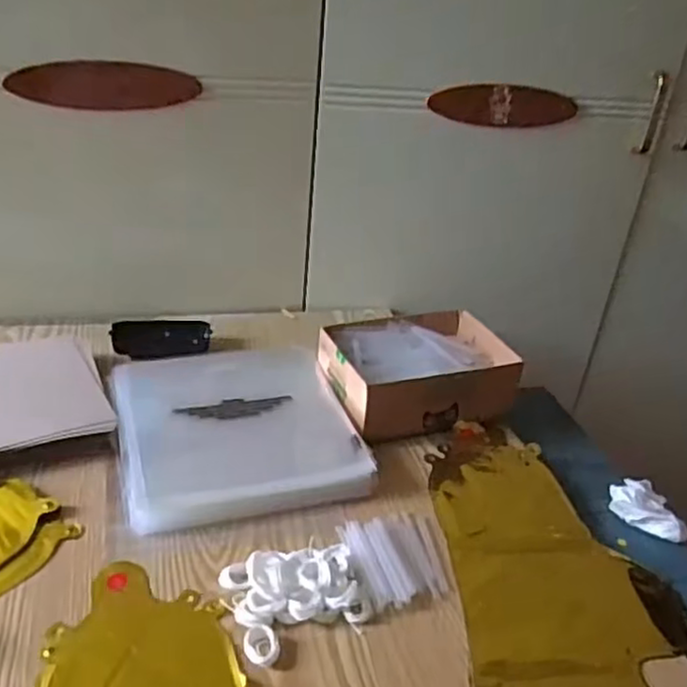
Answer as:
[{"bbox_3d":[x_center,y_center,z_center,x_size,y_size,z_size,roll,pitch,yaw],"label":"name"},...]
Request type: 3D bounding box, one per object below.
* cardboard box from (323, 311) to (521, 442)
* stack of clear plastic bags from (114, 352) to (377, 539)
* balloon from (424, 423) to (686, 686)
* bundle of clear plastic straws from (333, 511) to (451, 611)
[{"bbox_3d":[0.076,0.026,0.749,0.195,0.065,0.149,-9,33,-24],"label":"cardboard box"},{"bbox_3d":[-0.108,0.076,0.690,0.216,0.030,0.243,-6,32,-19],"label":"stack of clear plastic bags"},{"bbox_3d":[0.184,0.200,0.530,0.203,0.017,0.413,3,30,-5],"label":"balloon"},{"bbox_3d":[0.045,0.170,0.564,0.080,0.013,0.087,-7,32,-21],"label":"bundle of clear plastic straws"}]

